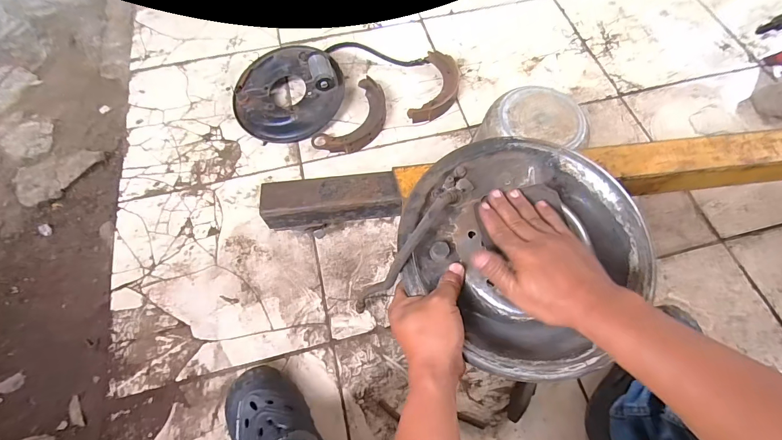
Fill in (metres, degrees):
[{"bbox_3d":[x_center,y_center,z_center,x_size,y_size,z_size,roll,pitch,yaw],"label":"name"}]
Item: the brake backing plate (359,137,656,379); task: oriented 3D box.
[{"bbox_3d":[0.140,0.024,0.396,0.262,0.070,0.260,0,67,1],"label":"brake backing plate"}]

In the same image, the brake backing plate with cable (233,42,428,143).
[{"bbox_3d":[-0.185,-0.356,0.882,0.421,0.080,0.243,-36,71,-13],"label":"brake backing plate with cable"}]

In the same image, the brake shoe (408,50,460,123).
[{"bbox_3d":[0.117,-0.327,0.897,0.097,0.031,0.214,15,68,8],"label":"brake shoe"}]

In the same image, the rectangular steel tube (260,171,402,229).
[{"bbox_3d":[-0.103,-0.033,0.633,0.231,0.062,0.070,-4,64,-2],"label":"rectangular steel tube"}]

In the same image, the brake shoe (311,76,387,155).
[{"bbox_3d":[-0.080,-0.239,0.866,0.116,0.031,0.226,30,71,13],"label":"brake shoe"}]

